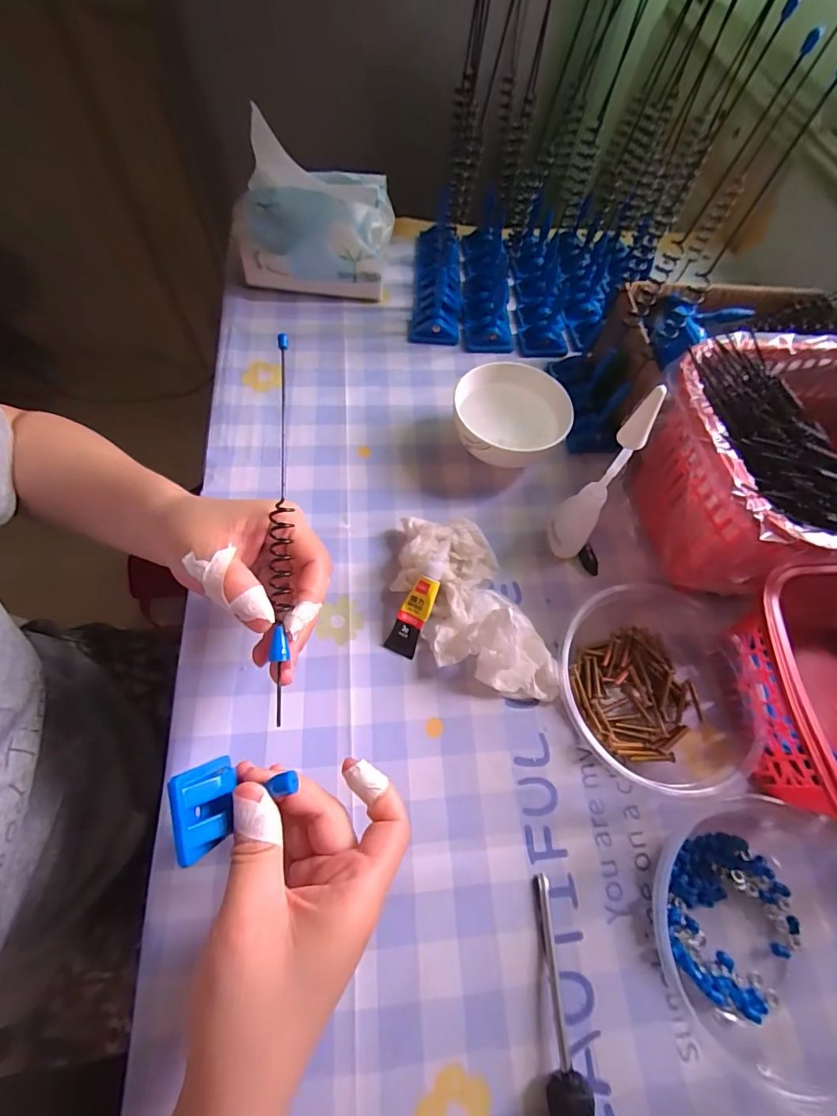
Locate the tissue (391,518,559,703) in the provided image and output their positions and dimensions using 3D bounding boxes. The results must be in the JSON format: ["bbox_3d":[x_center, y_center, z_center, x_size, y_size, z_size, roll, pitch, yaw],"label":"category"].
[{"bbox_3d":[0.034,0.029,0.292,0.068,0.045,0.136,-20,67,-13],"label":"tissue"}]

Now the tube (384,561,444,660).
[{"bbox_3d":[-0.001,0.033,0.294,0.019,0.007,0.064,26,100,9],"label":"tube"}]

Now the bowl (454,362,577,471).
[{"bbox_3d":[0.072,-0.105,0.360,0.091,0.046,0.084,2,64,-3],"label":"bowl"}]

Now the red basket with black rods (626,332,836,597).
[{"bbox_3d":[0.271,-0.057,0.306,0.230,0.094,0.159,-2,64,-5],"label":"red basket with black rods"}]

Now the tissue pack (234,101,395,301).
[{"bbox_3d":[-0.097,-0.311,0.421,0.140,0.102,0.077,2,64,-3],"label":"tissue pack"}]

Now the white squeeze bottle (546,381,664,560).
[{"bbox_3d":[0.110,-0.041,0.279,0.027,0.141,0.025,31,66,11],"label":"white squeeze bottle"}]

